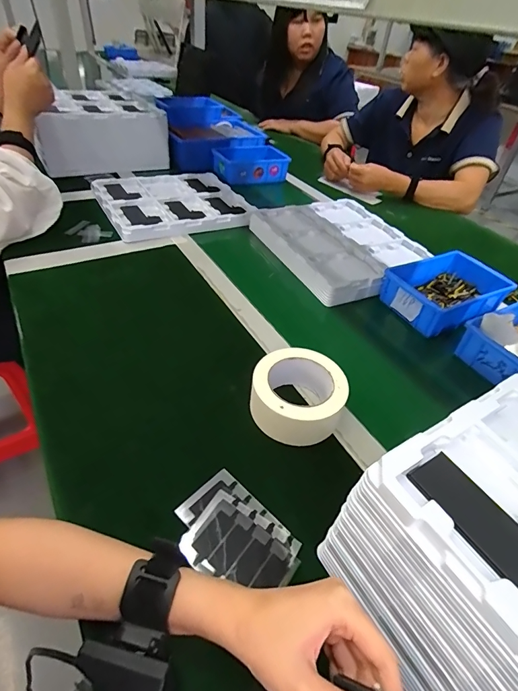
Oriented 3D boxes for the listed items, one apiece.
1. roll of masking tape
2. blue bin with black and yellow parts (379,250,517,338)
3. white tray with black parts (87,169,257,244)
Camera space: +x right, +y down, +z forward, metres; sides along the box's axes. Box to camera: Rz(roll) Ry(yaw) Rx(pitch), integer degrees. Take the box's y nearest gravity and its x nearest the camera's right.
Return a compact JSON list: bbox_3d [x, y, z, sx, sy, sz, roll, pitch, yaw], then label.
[{"bbox_3d":[0.048,0.057,0.447,0.107,0.055,0.095,15,43,8],"label":"roll of masking tape"},{"bbox_3d":[0.328,-0.094,0.660,0.199,0.058,0.136,-19,48,-26],"label":"blue bin with black and yellow parts"},{"bbox_3d":[-0.196,-0.335,0.864,0.306,0.021,0.302,-17,48,-25],"label":"white tray with black parts"}]

